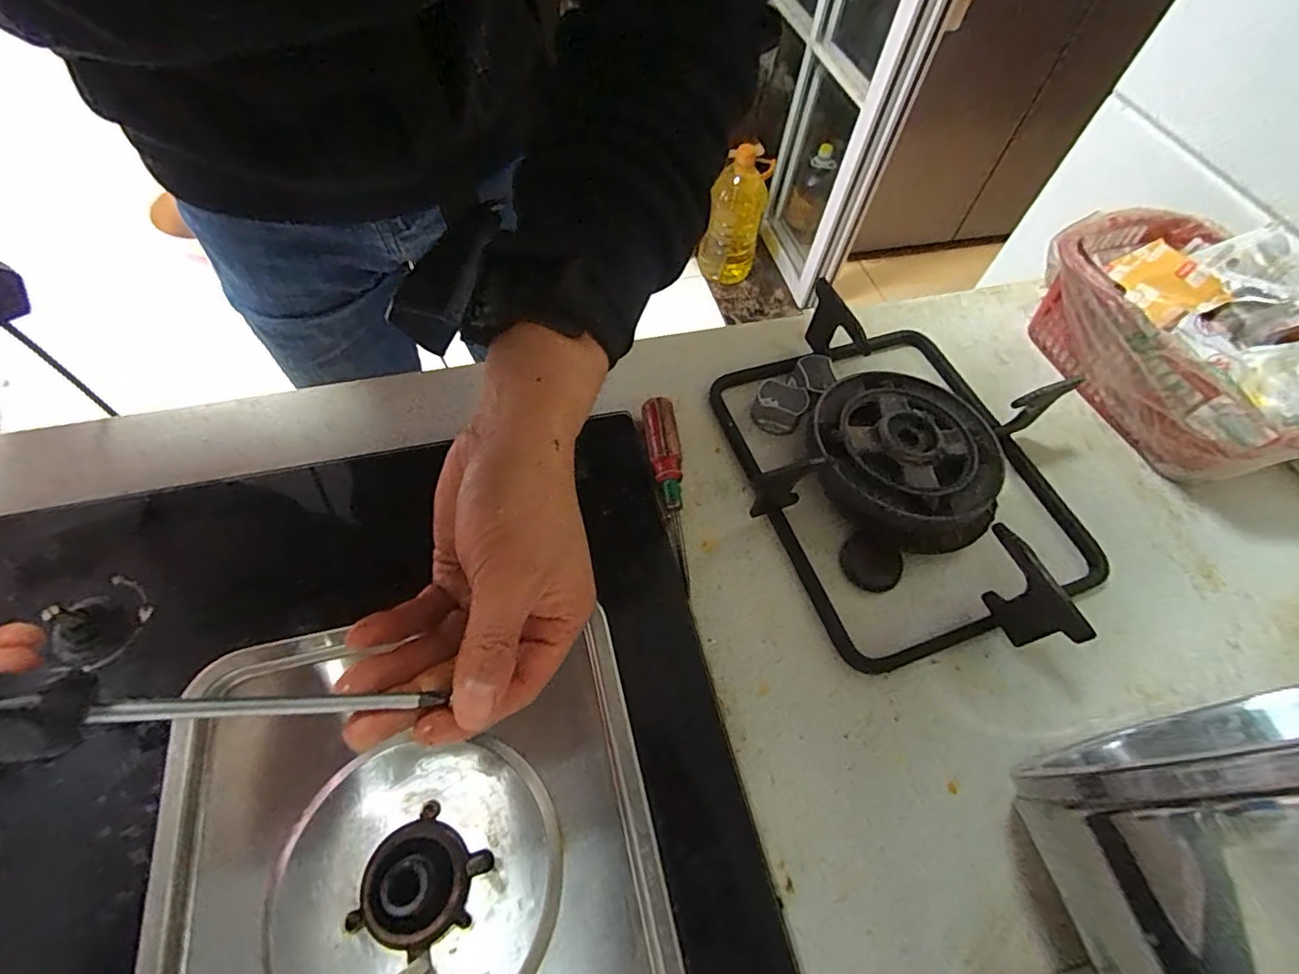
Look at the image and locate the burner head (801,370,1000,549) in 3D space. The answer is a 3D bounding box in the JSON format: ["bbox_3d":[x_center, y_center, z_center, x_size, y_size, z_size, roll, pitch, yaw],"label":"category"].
[{"bbox_3d":[0.171,-0.019,0.378,0.124,0.039,0.132,2,60,-3],"label":"burner head"}]

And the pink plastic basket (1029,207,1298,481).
[{"bbox_3d":[0.401,-0.107,0.420,0.149,0.089,0.220,-17,63,-13],"label":"pink plastic basket"}]

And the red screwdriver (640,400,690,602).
[{"bbox_3d":[0.015,0.001,0.367,0.022,0.025,0.134,-6,61,-8],"label":"red screwdriver"}]

